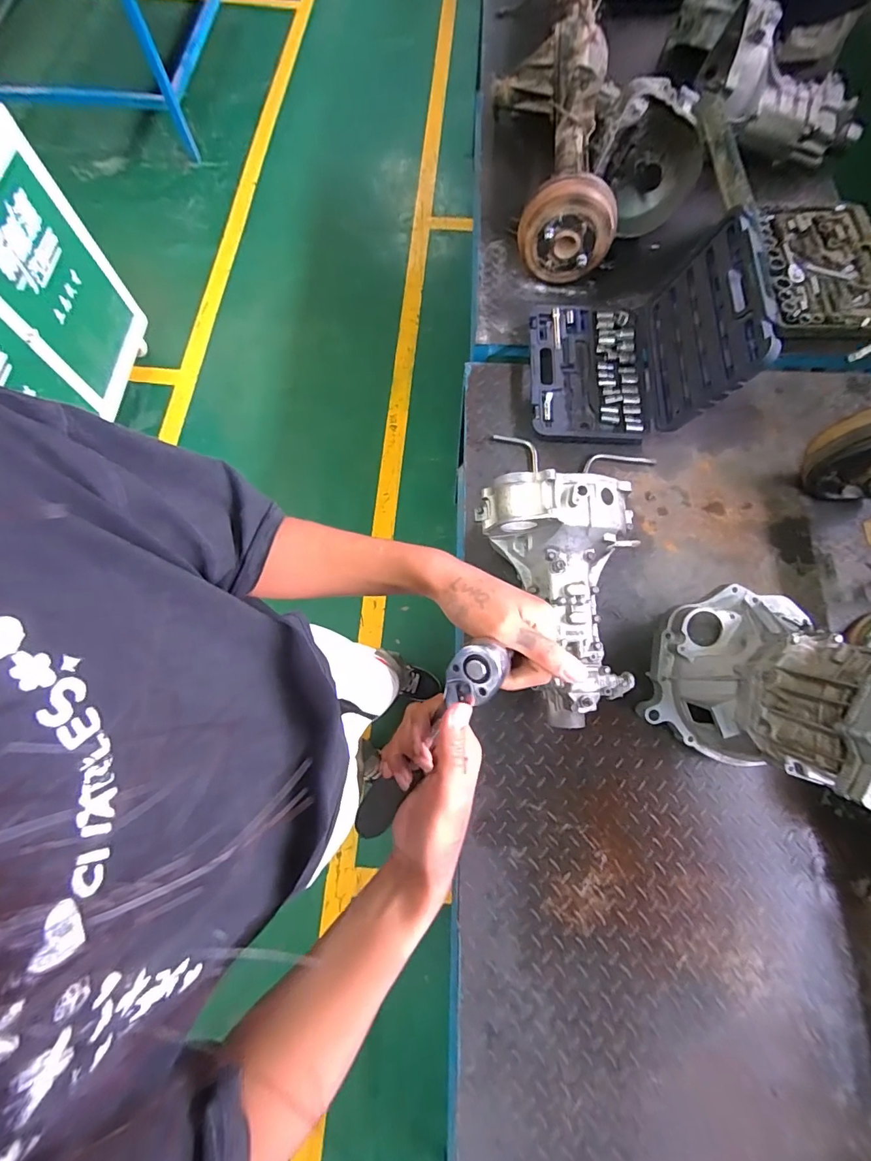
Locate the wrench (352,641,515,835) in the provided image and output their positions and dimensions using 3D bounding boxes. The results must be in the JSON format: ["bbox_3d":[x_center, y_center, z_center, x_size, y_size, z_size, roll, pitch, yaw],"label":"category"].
[{"bbox_3d":[-0.013,0.144,0.384,0.037,0.026,0.239,36,121,11],"label":"wrench"}]

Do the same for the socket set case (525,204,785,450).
[{"bbox_3d":[0.436,-0.553,1.031,0.403,0.284,0.389,0,74,2],"label":"socket set case"}]

